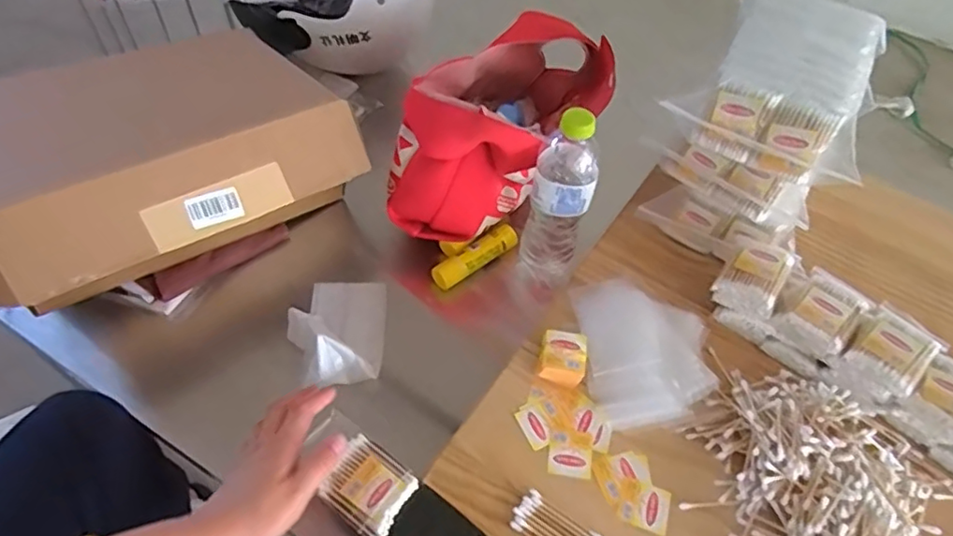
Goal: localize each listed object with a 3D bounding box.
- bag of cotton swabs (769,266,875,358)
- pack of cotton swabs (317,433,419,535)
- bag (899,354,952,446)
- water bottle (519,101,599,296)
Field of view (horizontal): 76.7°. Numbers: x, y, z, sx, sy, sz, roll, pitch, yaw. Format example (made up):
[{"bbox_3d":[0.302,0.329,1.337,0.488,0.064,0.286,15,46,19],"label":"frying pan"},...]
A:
[{"bbox_3d":[0.341,0.042,0.588,0.090,0.032,0.061,-37,64,-27],"label":"bag of cotton swabs"},{"bbox_3d":[-0.092,0.188,0.519,0.069,0.010,0.063,28,56,16],"label":"pack of cotton swabs"},{"bbox_3d":[0.438,0.120,0.558,0.080,0.020,0.053,-32,62,-25],"label":"bag"},{"bbox_3d":[0.088,-0.069,0.655,0.066,0.237,0.068,16,54,7],"label":"water bottle"}]

